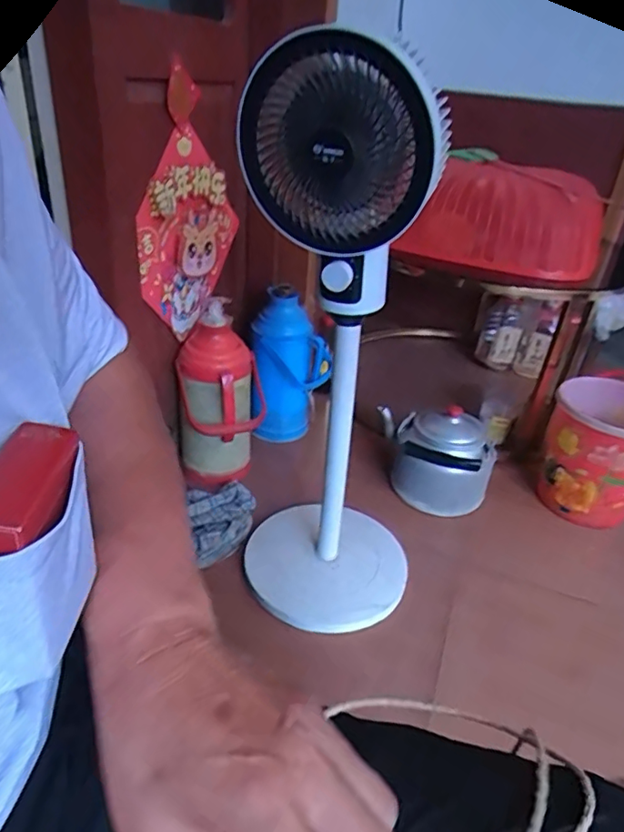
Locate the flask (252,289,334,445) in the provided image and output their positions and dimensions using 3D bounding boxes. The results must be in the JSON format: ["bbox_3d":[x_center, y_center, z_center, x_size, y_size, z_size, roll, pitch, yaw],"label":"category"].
[{"bbox_3d":[-0.049,-0.120,1.359,0.172,0.362,0.154,9,31,6],"label":"flask"}]

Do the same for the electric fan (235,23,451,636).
[{"bbox_3d":[0.050,-0.046,0.836,0.276,0.820,0.293,15,32,15],"label":"electric fan"}]

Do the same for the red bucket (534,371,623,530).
[{"bbox_3d":[0.633,0.086,1.245,0.221,0.281,0.215,4,31,-2],"label":"red bucket"}]

